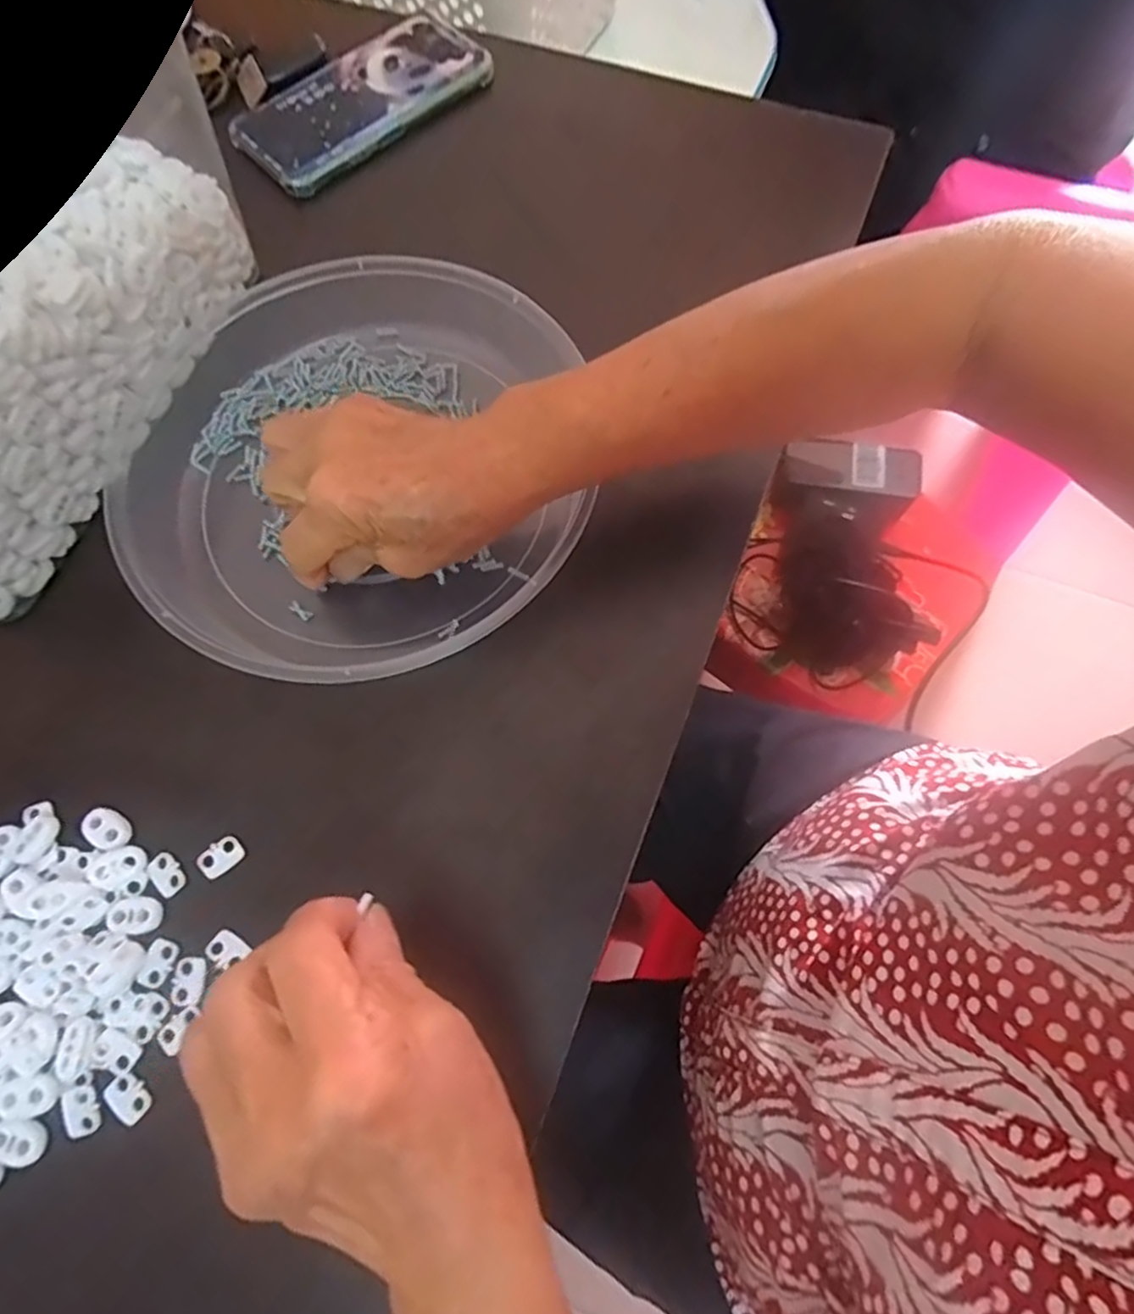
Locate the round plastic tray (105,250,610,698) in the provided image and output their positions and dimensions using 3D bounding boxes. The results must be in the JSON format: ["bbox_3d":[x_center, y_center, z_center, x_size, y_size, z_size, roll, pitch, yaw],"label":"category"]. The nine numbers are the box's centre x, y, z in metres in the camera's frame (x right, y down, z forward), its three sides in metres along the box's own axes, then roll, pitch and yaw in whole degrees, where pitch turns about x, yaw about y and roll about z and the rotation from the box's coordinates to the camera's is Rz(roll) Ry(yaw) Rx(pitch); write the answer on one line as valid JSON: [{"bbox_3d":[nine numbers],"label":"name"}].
[{"bbox_3d":[-0.107,-0.097,0.349,0.218,0.045,0.241,-6,70,-1],"label":"round plastic tray"}]

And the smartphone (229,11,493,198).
[{"bbox_3d":[-0.134,-0.367,0.449,0.166,0.015,0.075,-38,76,-10],"label":"smartphone"}]

